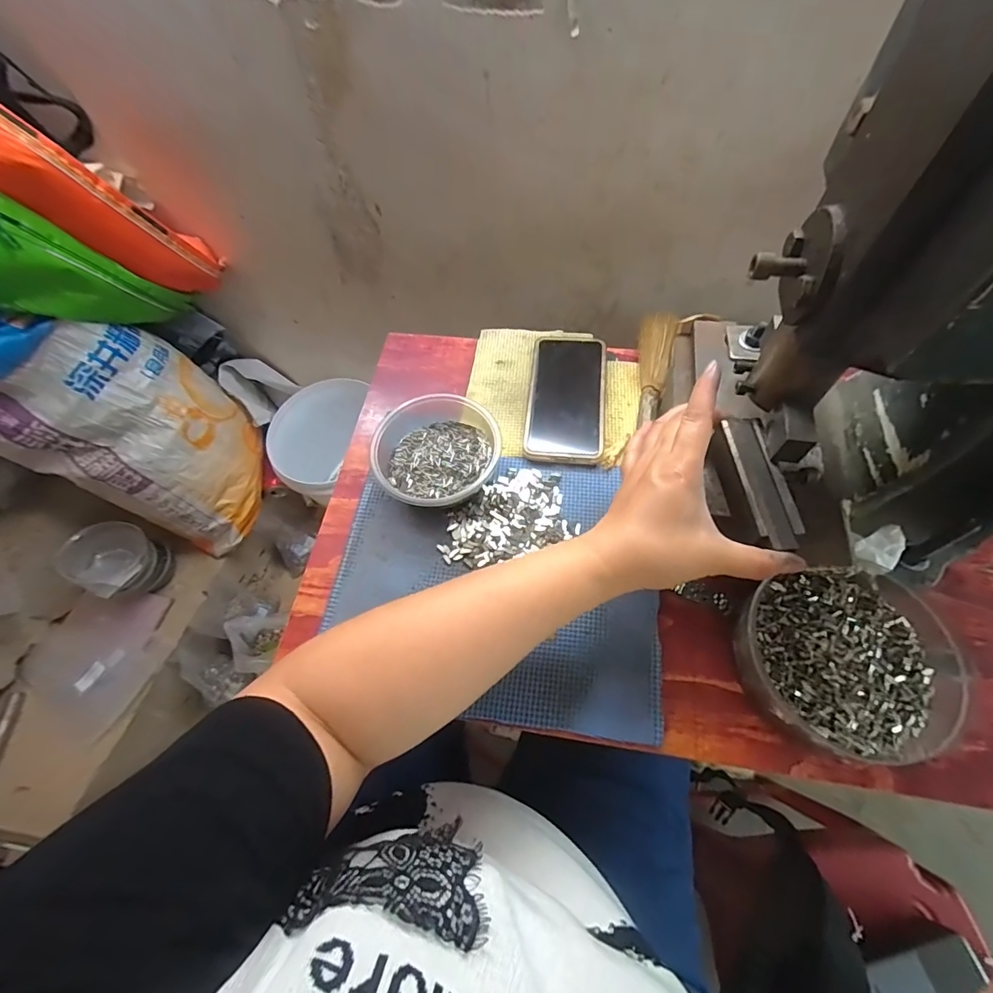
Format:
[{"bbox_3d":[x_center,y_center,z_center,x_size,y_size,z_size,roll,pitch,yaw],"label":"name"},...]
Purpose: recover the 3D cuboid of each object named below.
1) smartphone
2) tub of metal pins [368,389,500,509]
[{"bbox_3d":[0.071,-0.106,0.465,0.075,0.016,0.153,6,63,7],"label":"smartphone"},{"bbox_3d":[-0.057,-0.045,0.428,0.109,0.041,0.113,-2,62,3],"label":"tub of metal pins"}]

